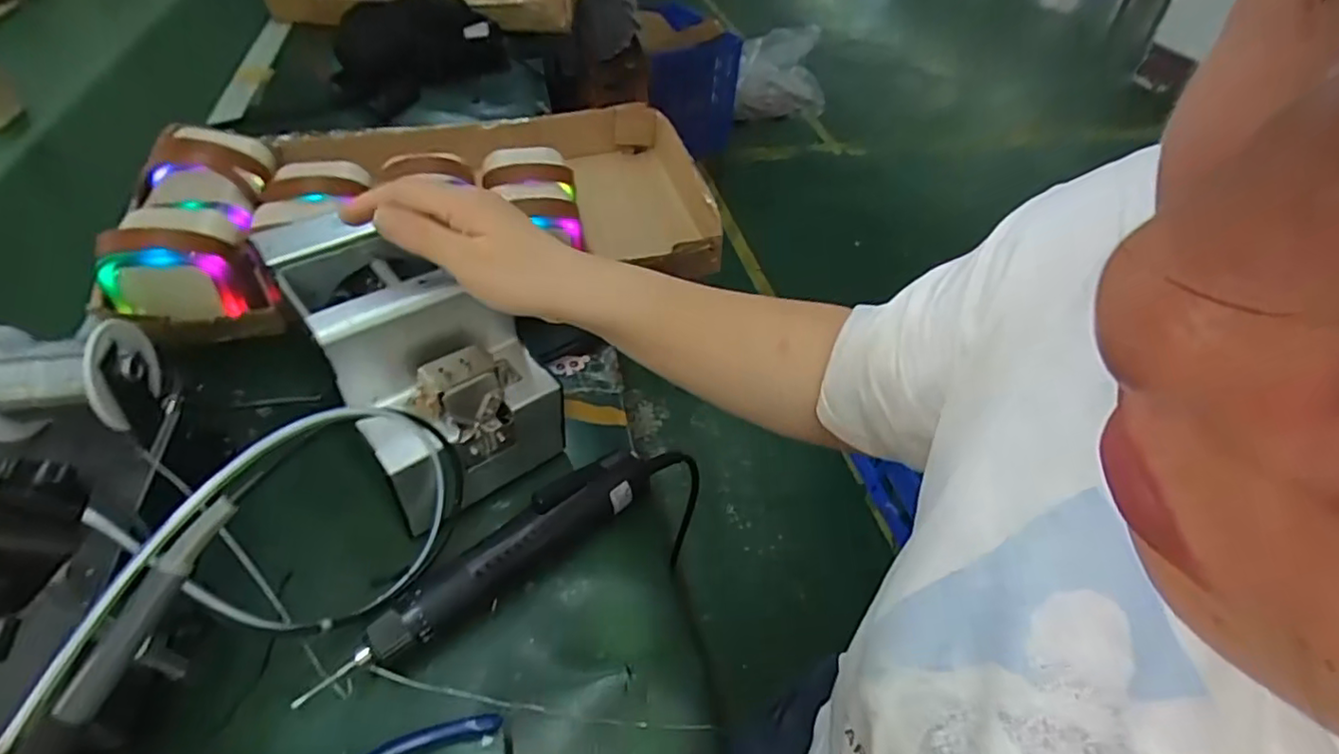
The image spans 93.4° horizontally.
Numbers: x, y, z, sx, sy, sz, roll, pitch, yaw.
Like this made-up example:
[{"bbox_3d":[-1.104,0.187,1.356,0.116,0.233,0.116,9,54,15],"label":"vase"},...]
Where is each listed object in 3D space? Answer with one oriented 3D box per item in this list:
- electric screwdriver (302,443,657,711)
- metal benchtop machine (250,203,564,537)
[{"bbox_3d":[-0.107,0.117,0.406,0.228,0.043,0.034,-30,55,-30],"label":"electric screwdriver"},{"bbox_3d":[-0.176,-0.013,0.449,0.128,0.150,0.181,-29,55,-29],"label":"metal benchtop machine"}]

